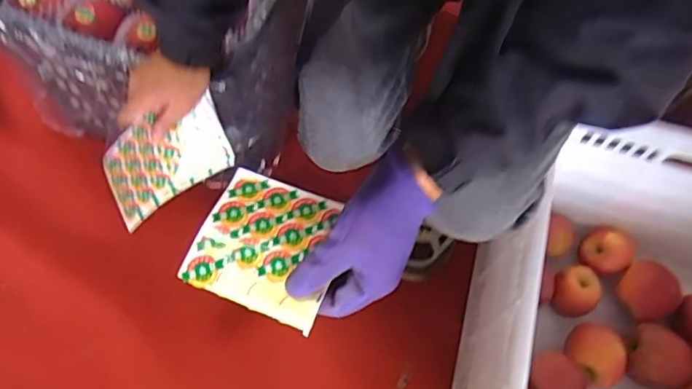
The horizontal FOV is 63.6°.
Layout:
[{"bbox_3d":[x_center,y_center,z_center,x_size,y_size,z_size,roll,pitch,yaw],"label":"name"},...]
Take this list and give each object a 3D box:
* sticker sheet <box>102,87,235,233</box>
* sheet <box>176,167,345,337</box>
[{"bbox_3d":[-0.218,-0.044,0.692,0.037,0.129,0.170,31,52,27],"label":"sticker sheet"},{"bbox_3d":[-0.064,0.040,0.464,0.111,0.008,0.111,20,65,7],"label":"sheet"}]

